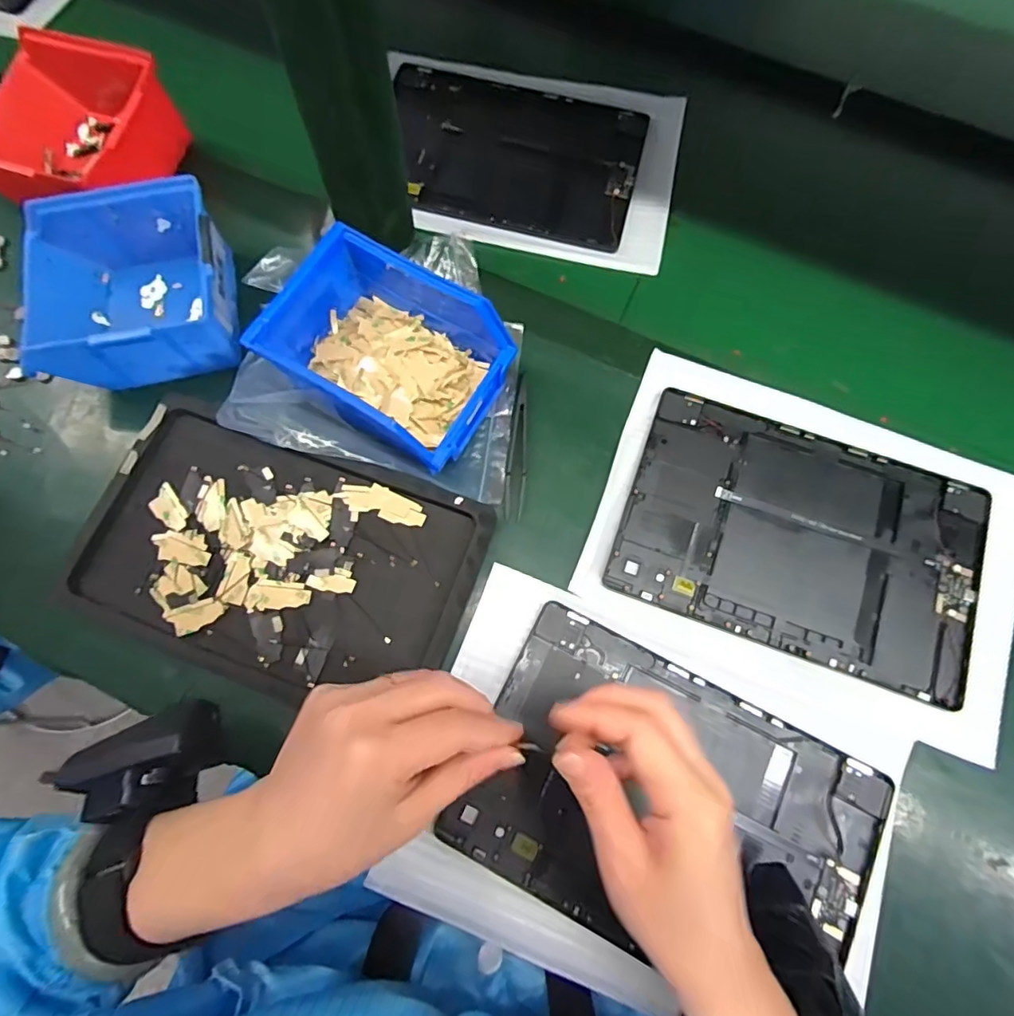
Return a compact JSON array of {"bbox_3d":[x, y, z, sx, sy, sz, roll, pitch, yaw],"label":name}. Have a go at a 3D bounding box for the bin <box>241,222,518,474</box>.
[{"bbox_3d":[-0.078,-0.103,0.370,0.140,0.072,0.113,30,72,7],"label":"bin"}]

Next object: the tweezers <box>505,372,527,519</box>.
[{"bbox_3d":[0.008,-0.045,0.387,0.014,0.010,0.109,4,71,-2],"label":"tweezers"}]

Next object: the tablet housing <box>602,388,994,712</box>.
[{"bbox_3d":[0.203,0.020,0.374,0.237,0.013,0.156,19,71,4],"label":"tablet housing"}]

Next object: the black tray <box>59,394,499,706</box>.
[{"bbox_3d":[-0.150,0.028,0.353,0.255,0.024,0.151,20,71,4],"label":"black tray"}]

